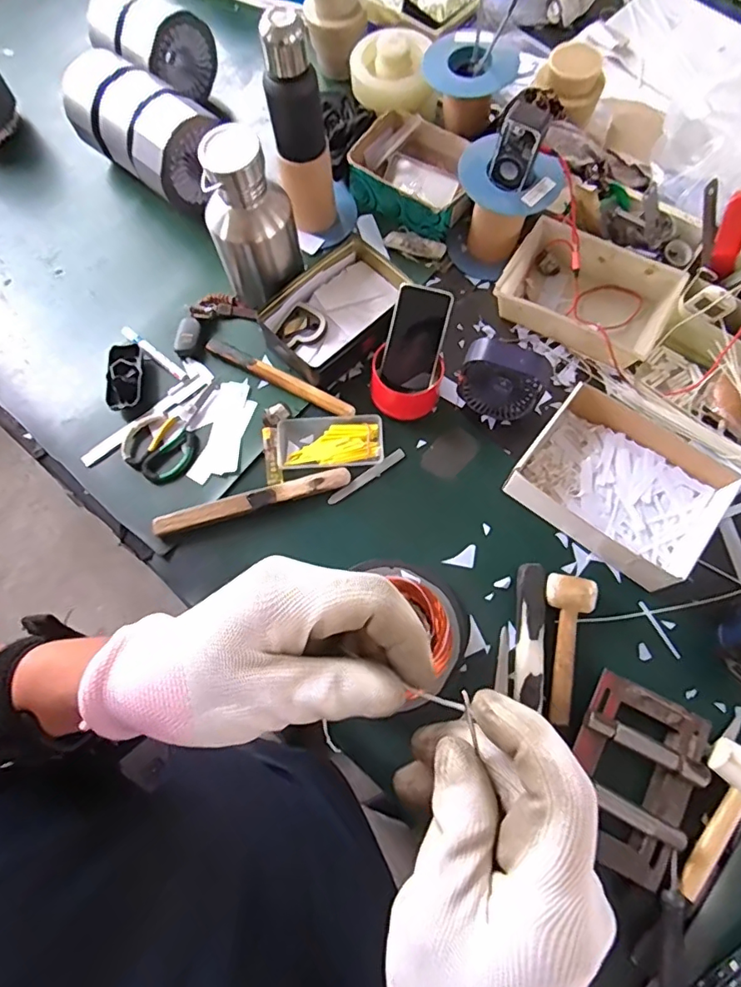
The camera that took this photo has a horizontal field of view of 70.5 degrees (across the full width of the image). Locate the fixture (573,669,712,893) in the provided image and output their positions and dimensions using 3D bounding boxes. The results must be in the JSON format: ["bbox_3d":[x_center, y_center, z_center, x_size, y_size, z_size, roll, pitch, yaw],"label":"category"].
[{"bbox_3d":[0.302,0.330,0.619,0.139,0.061,0.197,27,75,11],"label":"fixture"}]

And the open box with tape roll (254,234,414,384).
[{"bbox_3d":[-0.042,-0.292,0.826,0.243,0.058,0.153,-43,75,-11],"label":"open box with tape roll"}]

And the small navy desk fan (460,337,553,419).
[{"bbox_3d":[0.187,-0.157,0.748,0.119,0.117,0.064,12,73,6],"label":"small navy desk fan"}]

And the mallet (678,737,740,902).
[{"bbox_3d":[0.393,0.365,0.589,0.087,0.038,0.175,43,79,14],"label":"mallet"}]

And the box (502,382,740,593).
[{"bbox_3d":[0.343,-0.017,0.719,0.250,0.063,0.200,36,77,13],"label":"box"}]

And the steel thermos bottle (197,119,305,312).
[{"bbox_3d":[-0.171,-0.379,0.762,0.122,0.242,0.096,-15,72,-2],"label":"steel thermos bottle"}]

